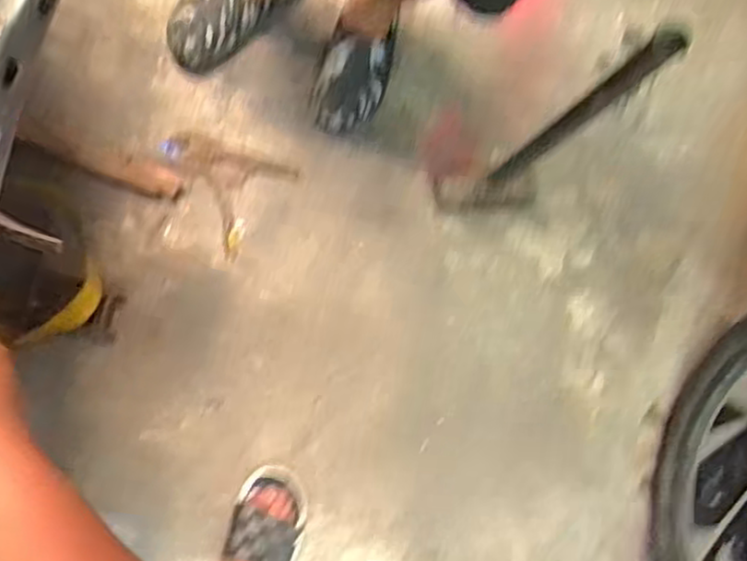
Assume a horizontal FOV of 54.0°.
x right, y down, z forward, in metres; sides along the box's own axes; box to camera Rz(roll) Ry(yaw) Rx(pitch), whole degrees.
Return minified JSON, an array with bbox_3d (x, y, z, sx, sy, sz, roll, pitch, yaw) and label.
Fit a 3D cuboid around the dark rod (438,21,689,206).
[{"bbox_3d":[0.219,-0.174,0.990,0.163,0.587,0.066,-17,89,-13],"label":"dark rod"}]

